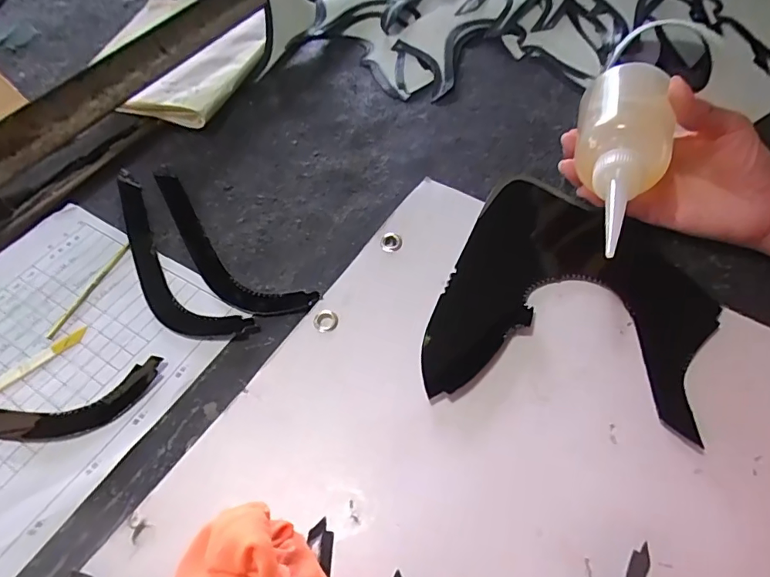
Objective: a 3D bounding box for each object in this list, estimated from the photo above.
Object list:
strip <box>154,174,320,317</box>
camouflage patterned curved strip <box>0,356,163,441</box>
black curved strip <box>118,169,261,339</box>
[{"bbox_3d":[-0.133,-0.032,0.378,0.195,0.004,0.047,37,64,25],"label":"strip"},{"bbox_3d":[-0.249,0.074,0.309,0.207,0.005,0.045,-4,55,0],"label":"camouflage patterned curved strip"},{"bbox_3d":[-0.173,-0.026,0.376,0.048,0.005,0.211,-35,60,-20],"label":"black curved strip"}]

